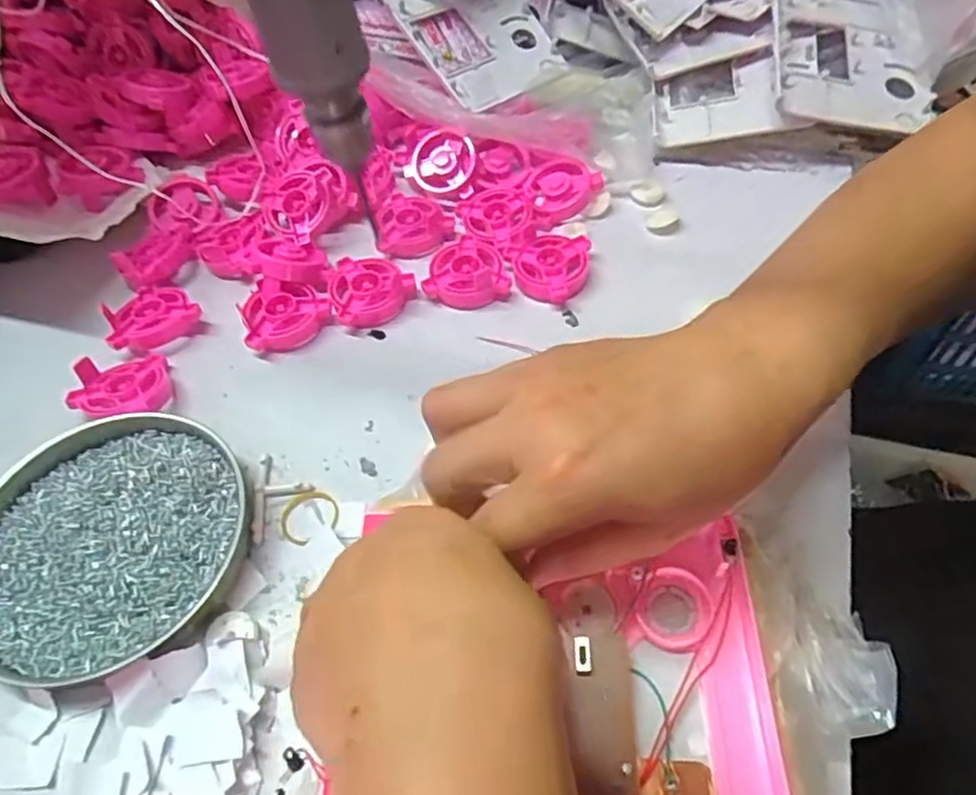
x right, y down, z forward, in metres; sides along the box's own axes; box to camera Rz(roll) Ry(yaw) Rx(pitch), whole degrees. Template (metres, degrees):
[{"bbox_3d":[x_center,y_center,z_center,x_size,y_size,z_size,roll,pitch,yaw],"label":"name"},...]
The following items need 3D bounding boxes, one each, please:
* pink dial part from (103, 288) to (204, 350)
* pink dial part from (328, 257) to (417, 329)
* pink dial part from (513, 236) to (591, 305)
[{"bbox_3d":[-0.214,-0.055,0.417,0.053,0.022,0.054,-22,57,-11],"label":"pink dial part"},{"bbox_3d":[-0.074,-0.071,0.419,0.053,0.017,0.050,-13,56,-6],"label":"pink dial part"},{"bbox_3d":[0.040,-0.082,0.420,0.047,0.015,0.049,-2,55,2],"label":"pink dial part"}]

